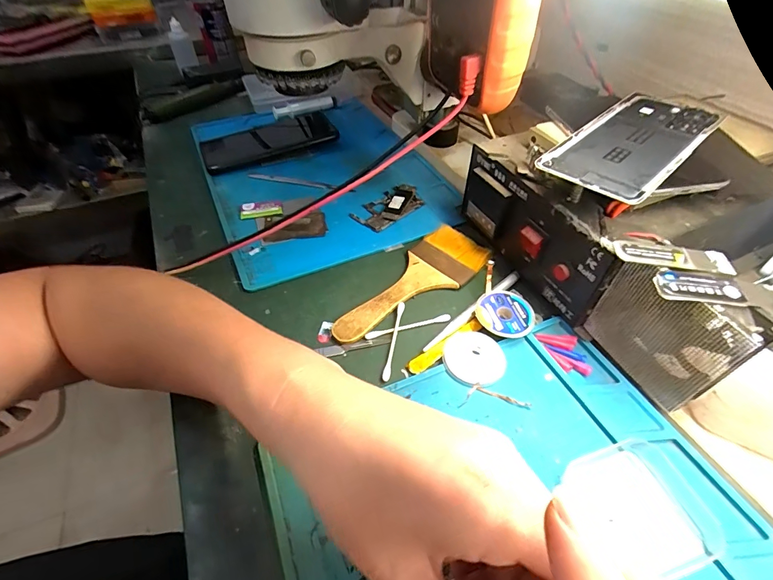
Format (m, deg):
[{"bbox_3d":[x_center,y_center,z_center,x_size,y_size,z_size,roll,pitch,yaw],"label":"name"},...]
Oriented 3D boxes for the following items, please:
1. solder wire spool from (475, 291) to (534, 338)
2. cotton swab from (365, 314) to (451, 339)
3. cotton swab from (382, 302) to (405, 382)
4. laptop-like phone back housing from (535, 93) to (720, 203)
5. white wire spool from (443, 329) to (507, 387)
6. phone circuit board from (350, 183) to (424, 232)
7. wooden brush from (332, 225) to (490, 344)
[{"bbox_3d":[0.095,0.019,0.309,0.043,0.010,0.045,0,47,0],"label":"solder wire spool"},{"bbox_3d":[0.018,0.029,0.311,0.070,0.004,0.006,-11,48,-9],"label":"cotton swab"},{"bbox_3d":[0.006,0.039,0.304,0.006,0.008,0.070,8,48,8],"label":"cotton swab"},{"bbox_3d":[0.180,-0.109,0.282,0.146,0.004,0.069,-37,55,-25],"label":"laptop-like phone back housing"},{"bbox_3d":[0.064,0.049,0.285,0.043,0.008,0.045,0,47,0],"label":"white wire spool"},{"bbox_3d":[0.003,-0.090,0.415,0.078,0.008,0.042,-36,56,-28],"label":"phone circuit board"},{"bbox_3d":[0.023,-0.004,0.336,0.060,0.009,0.159,34,56,28],"label":"wooden brush"}]

